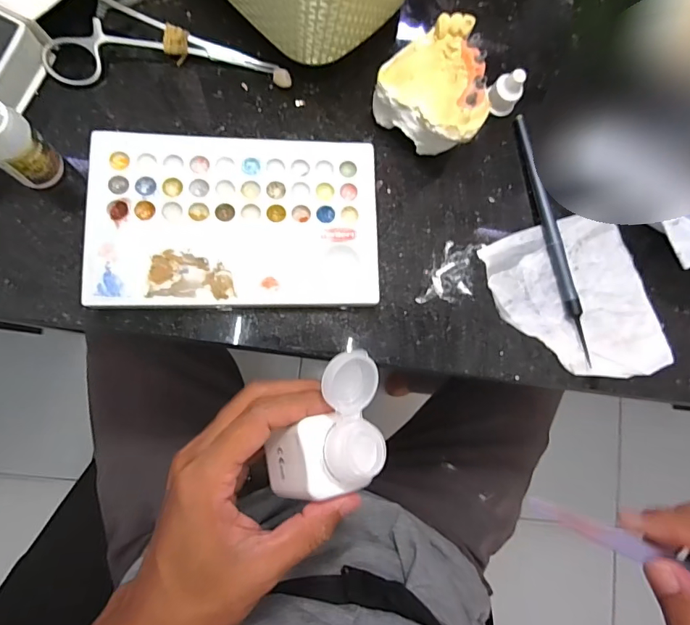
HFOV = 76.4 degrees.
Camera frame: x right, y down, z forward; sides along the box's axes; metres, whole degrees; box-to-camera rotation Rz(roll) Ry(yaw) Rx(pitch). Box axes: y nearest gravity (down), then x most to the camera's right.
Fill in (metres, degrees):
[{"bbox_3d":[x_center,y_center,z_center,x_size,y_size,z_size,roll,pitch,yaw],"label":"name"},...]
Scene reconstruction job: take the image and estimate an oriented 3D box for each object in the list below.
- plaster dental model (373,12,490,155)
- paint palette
[{"bbox_3d":[0.054,-0.127,0.254,0.060,0.040,0.059,1,83,-8],"label":"plaster dental model"},{"bbox_3d":[-0.059,-0.050,0.243,0.151,0.014,0.095,0,83,-9],"label":"paint palette"}]

